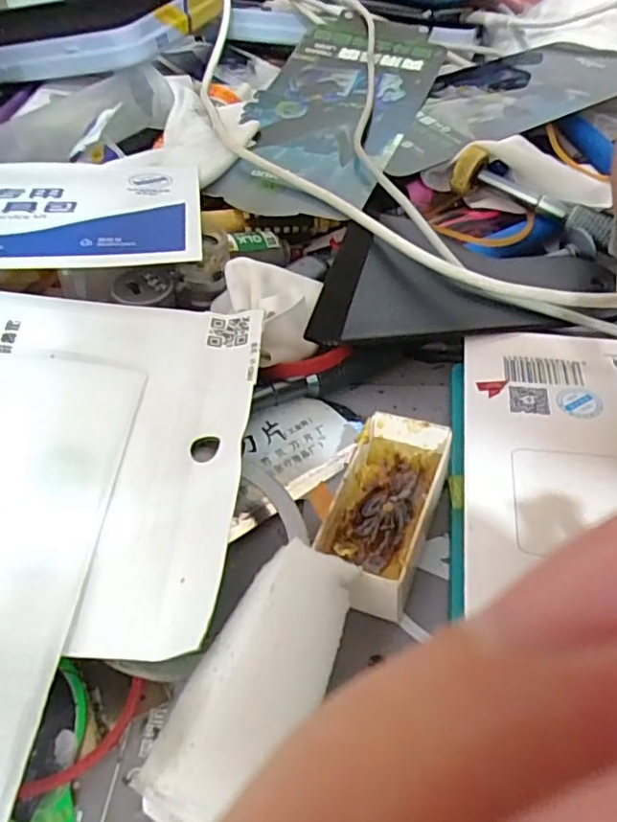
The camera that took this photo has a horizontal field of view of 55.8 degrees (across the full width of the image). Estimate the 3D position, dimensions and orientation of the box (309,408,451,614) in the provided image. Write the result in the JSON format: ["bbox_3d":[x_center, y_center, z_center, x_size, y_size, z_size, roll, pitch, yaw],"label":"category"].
[{"bbox_3d":[0.017,0.025,0.141,0.022,0.018,0.048,14,48,18],"label":"box"}]

